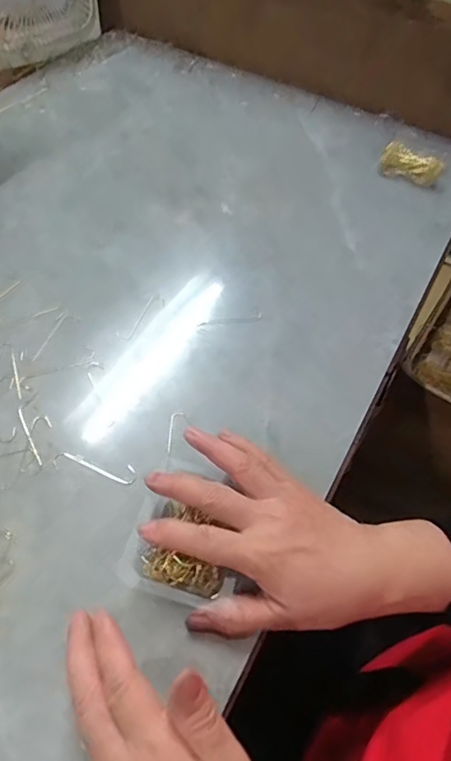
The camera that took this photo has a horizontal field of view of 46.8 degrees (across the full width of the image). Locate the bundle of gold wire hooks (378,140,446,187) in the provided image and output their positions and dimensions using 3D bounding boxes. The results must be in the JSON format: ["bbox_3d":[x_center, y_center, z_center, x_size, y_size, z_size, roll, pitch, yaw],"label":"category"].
[{"bbox_3d":[0.220,-0.260,0.621,0.075,0.031,0.024,40,61,23],"label":"bundle of gold wire hooks"}]

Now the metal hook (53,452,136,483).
[{"bbox_3d":[-0.097,0.065,0.388,0.064,0.004,0.016,12,54,5],"label":"metal hook"}]

